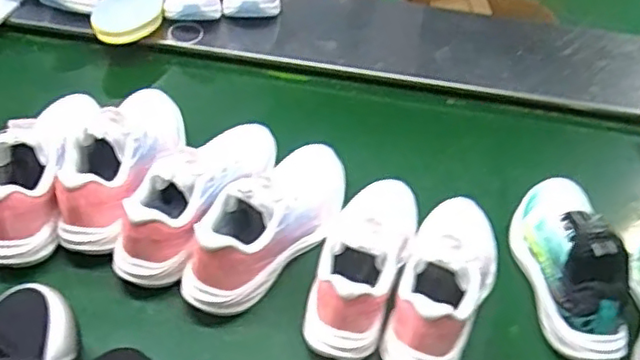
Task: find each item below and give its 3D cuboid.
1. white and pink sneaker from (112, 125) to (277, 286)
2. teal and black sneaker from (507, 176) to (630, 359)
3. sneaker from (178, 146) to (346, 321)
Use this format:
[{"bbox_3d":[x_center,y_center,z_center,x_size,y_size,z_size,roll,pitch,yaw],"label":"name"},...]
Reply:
[{"bbox_3d":[-0.134,0.002,0.715,0.081,0.094,0.251,27,48,20],"label":"white and pink sneaker"},{"bbox_3d":[0.277,0.077,0.687,0.089,0.096,0.226,4,45,-2],"label":"teal and black sneaker"},{"bbox_3d":[-0.054,0.036,0.700,0.094,0.098,0.249,29,49,22],"label":"sneaker"}]

